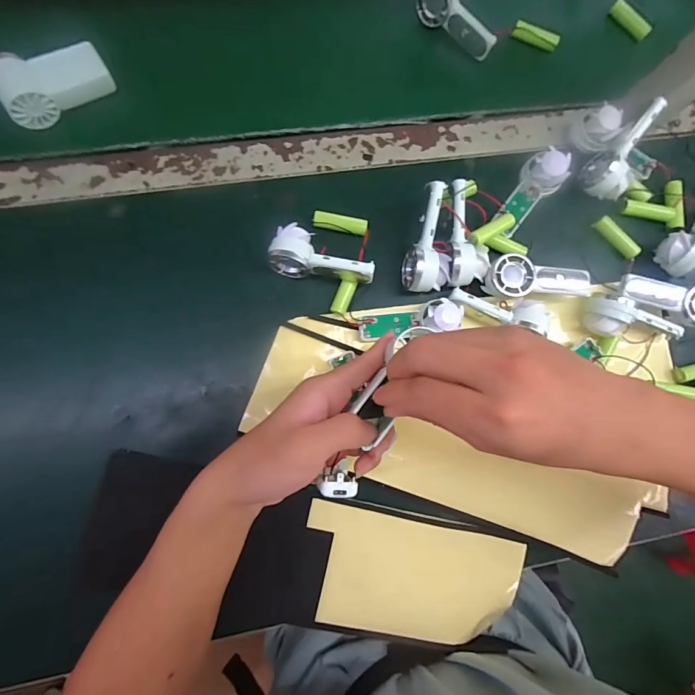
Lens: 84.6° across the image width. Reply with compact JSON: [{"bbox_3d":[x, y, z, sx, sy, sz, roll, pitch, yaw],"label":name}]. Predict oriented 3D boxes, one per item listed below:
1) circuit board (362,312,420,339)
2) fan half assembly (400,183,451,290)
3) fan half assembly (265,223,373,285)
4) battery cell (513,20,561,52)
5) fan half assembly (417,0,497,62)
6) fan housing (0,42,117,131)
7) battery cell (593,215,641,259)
[{"bbox_3d":[0.041,-0.021,0.351,0.053,0.006,0.020,-7,79,-7],"label":"circuit board"},{"bbox_3d":[0.074,-0.097,0.342,0.039,0.031,0.091,3,105,-4],"label":"fan half assembly"},{"bbox_3d":[-0.022,-0.083,0.344,0.091,0.029,0.039,7,83,-5],"label":"fan half assembly"},{"bbox_3d":[0.205,-0.337,0.413,0.049,0.013,0.015,16,82,-4],"label":"battery cell"},{"bbox_3d":[0.114,-0.345,0.400,0.037,0.031,0.091,-35,88,-8],"label":"fan half assembly"},{"bbox_3d":[-0.273,-0.250,0.354,0.092,0.030,0.052,-28,87,-8],"label":"fan housing"},{"bbox_3d":[0.275,-0.112,0.389,0.051,0.012,0.016,40,82,0],"label":"battery cell"}]

